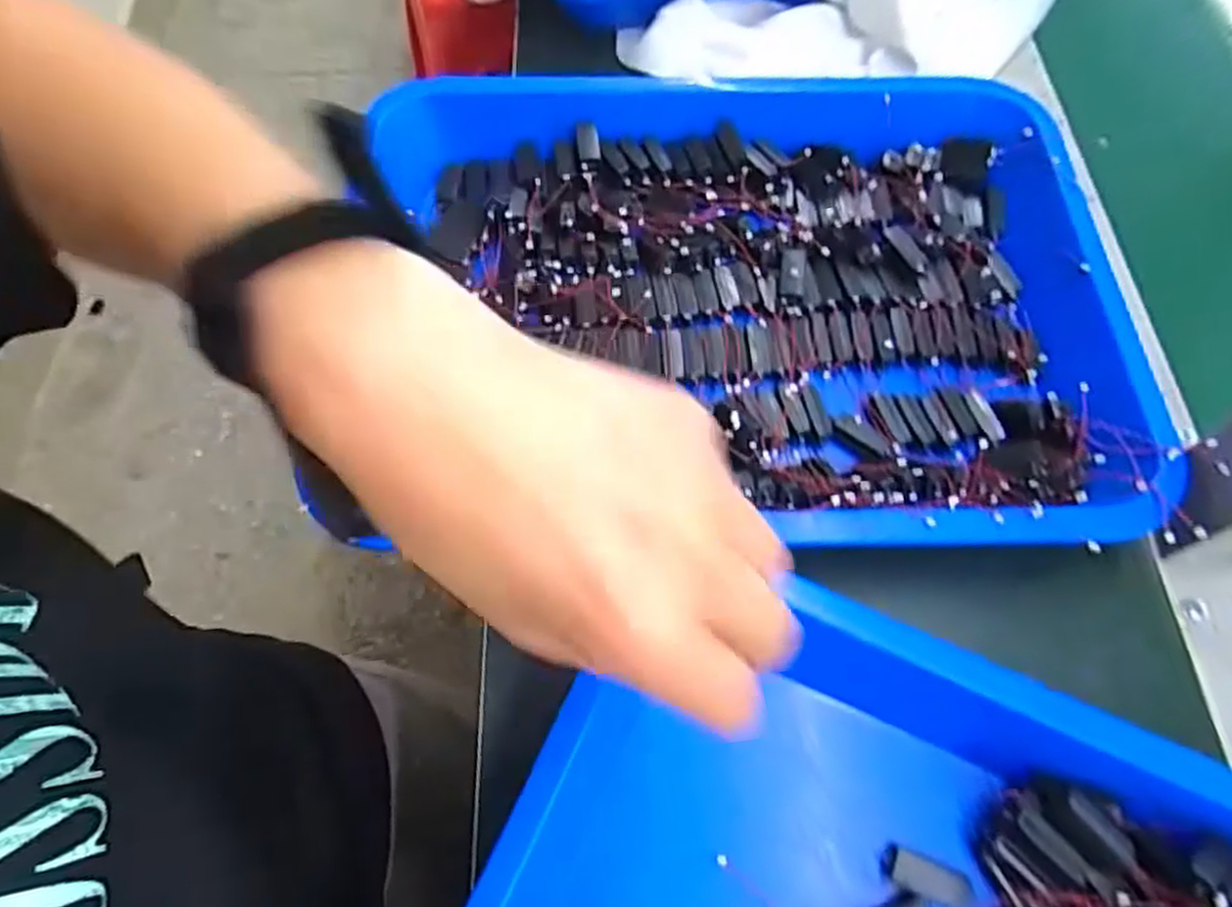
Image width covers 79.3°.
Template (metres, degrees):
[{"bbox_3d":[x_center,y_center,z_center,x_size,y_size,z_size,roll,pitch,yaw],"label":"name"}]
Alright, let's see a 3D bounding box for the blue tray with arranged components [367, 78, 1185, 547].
[{"bbox_3d":[0.054,-0.077,0.366,0.379,0.039,0.261,0,65,1],"label":"blue tray with arranged components"}]

